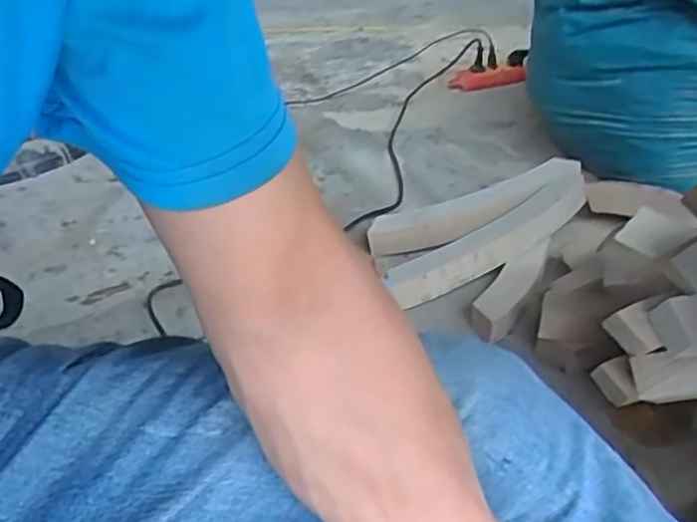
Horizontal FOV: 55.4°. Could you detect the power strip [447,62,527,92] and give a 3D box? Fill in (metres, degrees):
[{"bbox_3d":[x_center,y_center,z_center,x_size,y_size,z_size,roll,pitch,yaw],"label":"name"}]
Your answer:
[{"bbox_3d":[0.309,-0.401,1.474,0.173,0.049,0.053,1,31,31],"label":"power strip"}]

